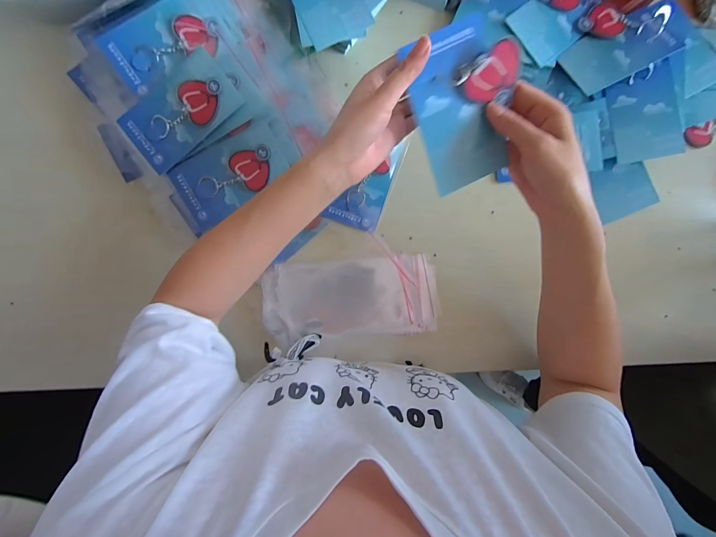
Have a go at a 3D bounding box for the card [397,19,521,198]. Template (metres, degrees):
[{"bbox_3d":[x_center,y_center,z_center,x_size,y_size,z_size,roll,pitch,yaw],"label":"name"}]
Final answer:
[{"bbox_3d":[0.102,-0.147,0.283,0.092,0.012,0.130,-22,114,7],"label":"card"}]

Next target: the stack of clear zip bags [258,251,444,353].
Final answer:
[{"bbox_3d":[-0.008,0.041,0.412,0.229,0.014,0.104,-4,89,-1],"label":"stack of clear zip bags"}]

